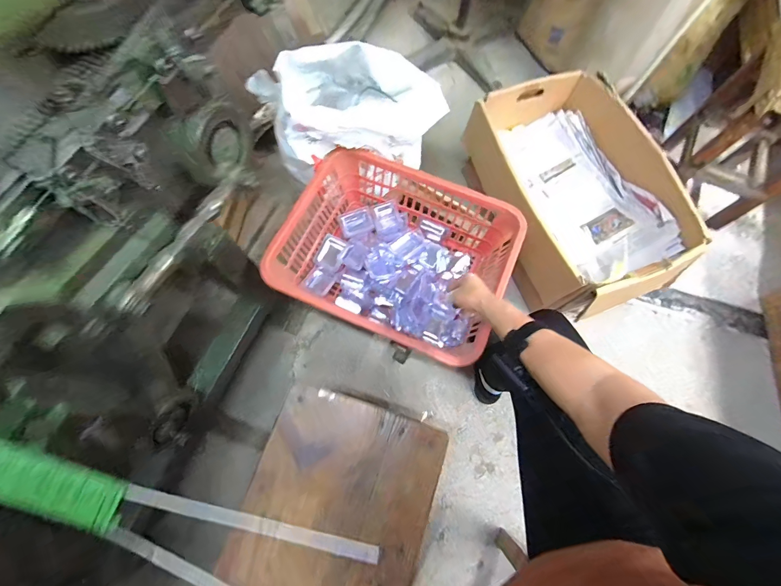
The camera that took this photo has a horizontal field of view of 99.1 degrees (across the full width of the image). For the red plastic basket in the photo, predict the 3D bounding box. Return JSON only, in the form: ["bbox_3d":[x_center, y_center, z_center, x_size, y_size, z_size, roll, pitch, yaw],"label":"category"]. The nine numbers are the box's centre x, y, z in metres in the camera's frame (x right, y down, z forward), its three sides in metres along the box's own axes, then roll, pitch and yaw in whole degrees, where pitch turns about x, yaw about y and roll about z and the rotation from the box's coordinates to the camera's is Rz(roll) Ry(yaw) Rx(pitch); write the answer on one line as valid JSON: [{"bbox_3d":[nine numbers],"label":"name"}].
[{"bbox_3d":[0.020,-0.101,0.775,0.475,0.163,0.429,22,73,8],"label":"red plastic basket"}]

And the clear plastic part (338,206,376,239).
[{"bbox_3d":[-0.086,-0.180,0.861,0.083,0.030,0.058,-20,72,-6],"label":"clear plastic part"}]

